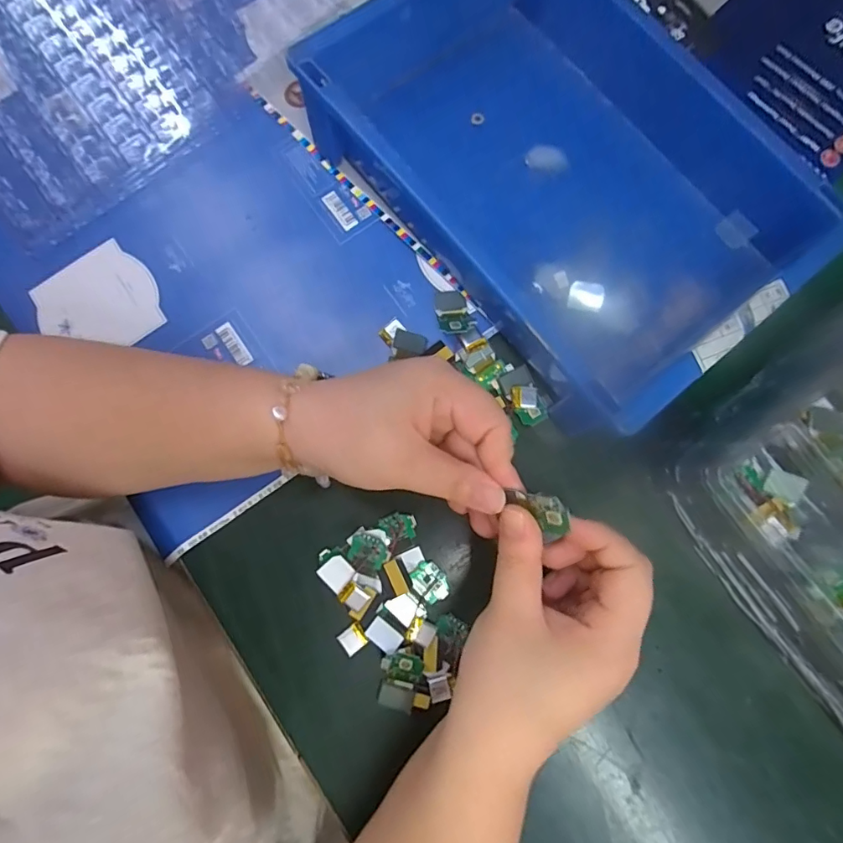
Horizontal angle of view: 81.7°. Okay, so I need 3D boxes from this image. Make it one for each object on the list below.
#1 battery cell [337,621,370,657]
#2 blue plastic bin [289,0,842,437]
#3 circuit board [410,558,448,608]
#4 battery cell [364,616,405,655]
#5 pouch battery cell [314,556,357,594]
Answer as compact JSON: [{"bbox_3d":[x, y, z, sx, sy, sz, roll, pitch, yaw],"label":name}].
[{"bbox_3d":[-0.042,0.135,0.303,0.017,0.004,0.015,-38,82,-7],"label":"battery cell"},{"bbox_3d":[0.098,-0.165,0.324,0.218,0.067,0.313,-39,82,-7],"label":"blue plastic bin"},{"bbox_3d":[0.005,0.101,0.307,0.021,0.004,0.025,-39,82,-8],"label":"circuit board"},{"bbox_3d":[-0.023,0.133,0.302,0.022,0.004,0.014,40,81,6],"label":"battery cell"},{"bbox_3d":[-0.053,0.095,0.307,0.018,0.011,0.019,-44,83,-8],"label":"pouch battery cell"}]

